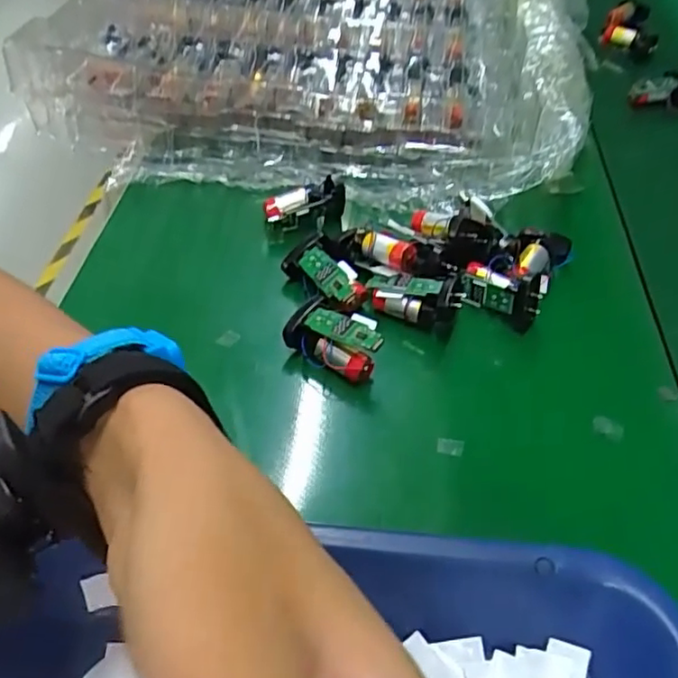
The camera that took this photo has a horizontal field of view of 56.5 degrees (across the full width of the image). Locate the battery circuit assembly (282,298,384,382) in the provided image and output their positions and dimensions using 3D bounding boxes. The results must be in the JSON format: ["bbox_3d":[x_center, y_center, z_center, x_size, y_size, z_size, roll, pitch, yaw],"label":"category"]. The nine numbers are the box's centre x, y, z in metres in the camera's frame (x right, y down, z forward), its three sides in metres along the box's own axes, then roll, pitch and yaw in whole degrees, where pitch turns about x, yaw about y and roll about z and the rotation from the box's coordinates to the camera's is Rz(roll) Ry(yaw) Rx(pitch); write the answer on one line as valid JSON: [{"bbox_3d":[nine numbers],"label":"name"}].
[{"bbox_3d":[-0.002,0.001,0.325,0.050,0.027,0.027,29,54,25],"label":"battery circuit assembly"}]

